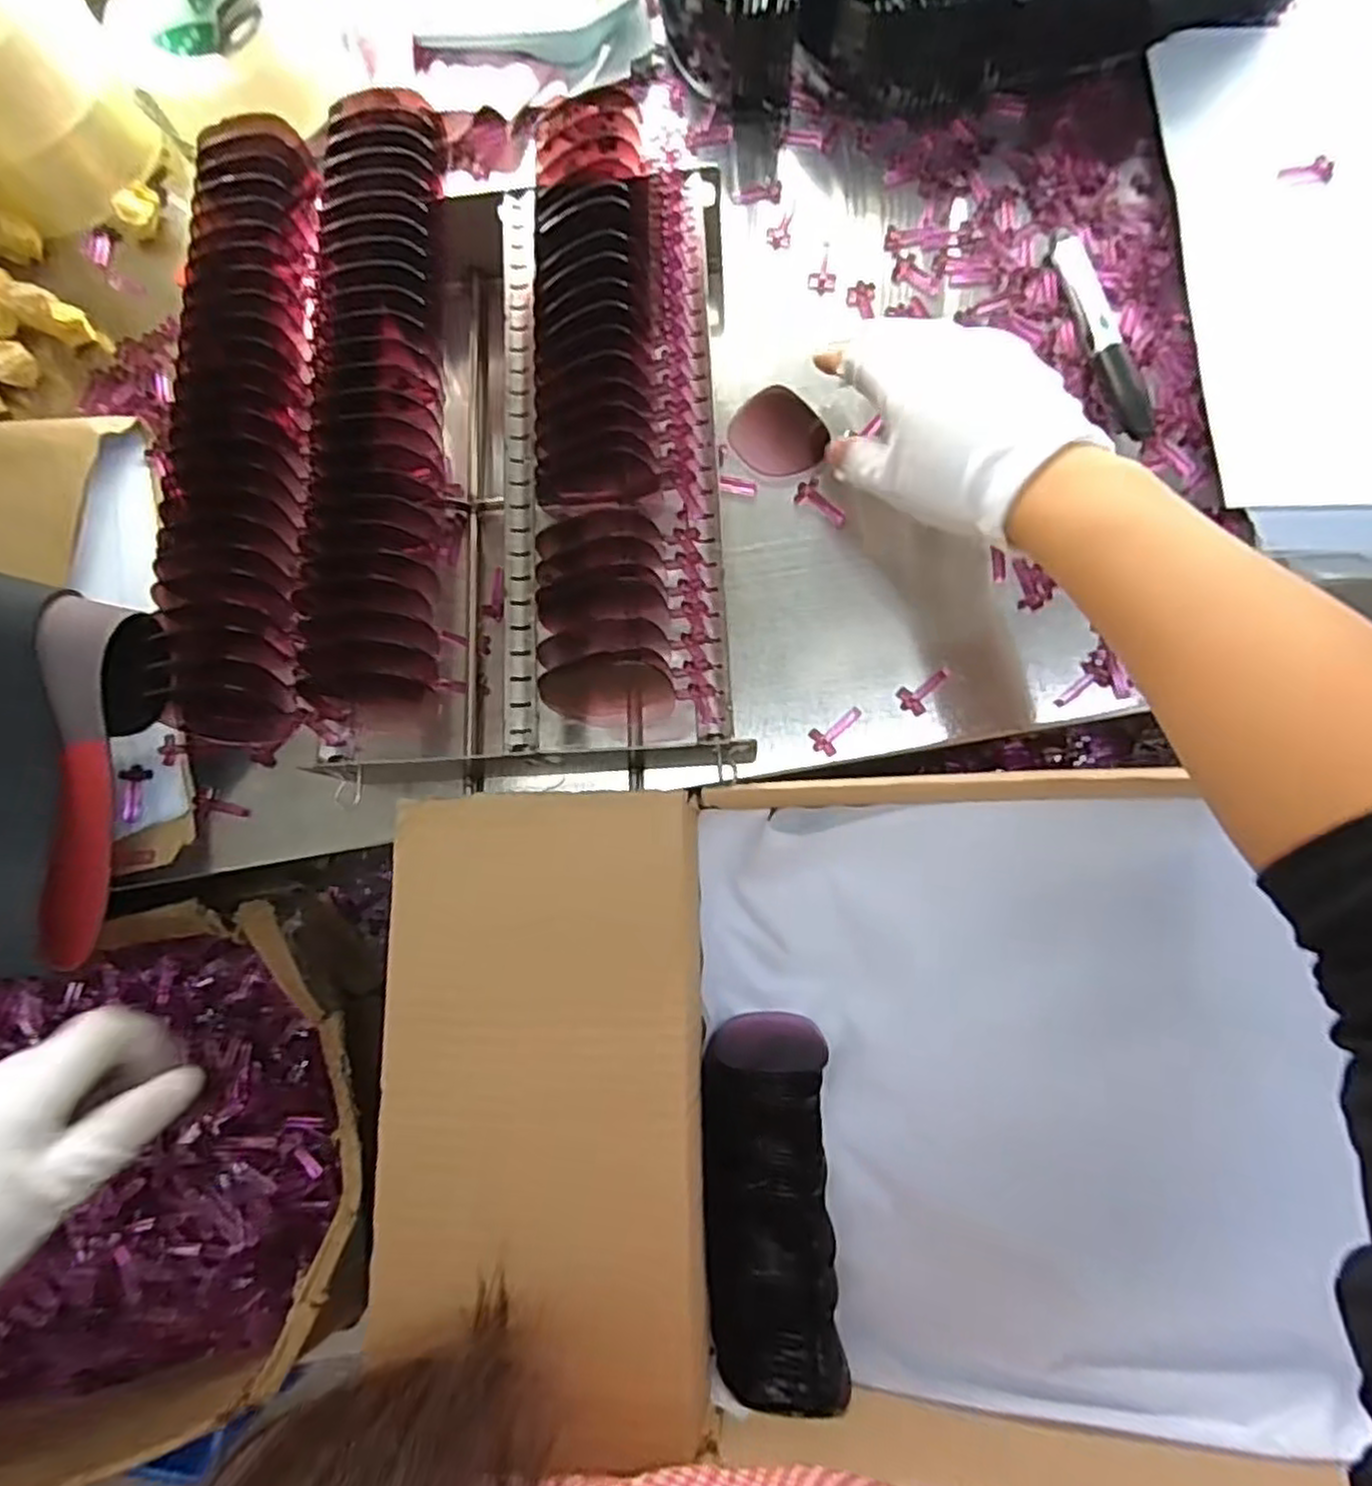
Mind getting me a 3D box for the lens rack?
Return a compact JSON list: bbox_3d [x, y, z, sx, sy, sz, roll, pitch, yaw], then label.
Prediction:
[{"bbox_3d":[-0.103,-0.139,0.369,0.239,0.112,0.303,-3,78,3],"label":"lens rack"}]

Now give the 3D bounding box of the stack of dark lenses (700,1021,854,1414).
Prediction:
[{"bbox_3d":[0.039,0.214,0.353,0.058,0.041,0.159,-3,78,3],"label":"stack of dark lenses"}]

